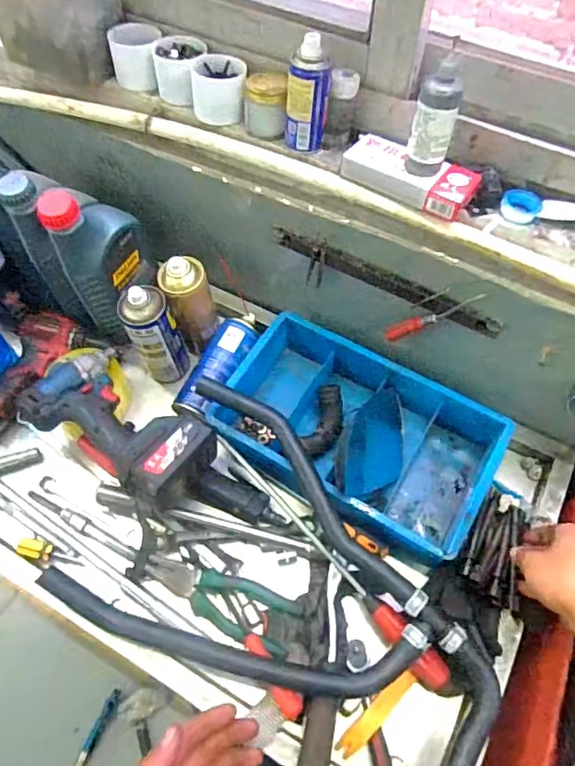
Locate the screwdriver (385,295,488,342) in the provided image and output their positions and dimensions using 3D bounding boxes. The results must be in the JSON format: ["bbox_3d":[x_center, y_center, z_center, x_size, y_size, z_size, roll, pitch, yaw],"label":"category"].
[{"bbox_3d":[0.174,-0.079,0.639,0.018,0.139,0.014,29,58,-32],"label":"screwdriver"}]

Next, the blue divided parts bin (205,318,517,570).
[{"bbox_3d":[0.089,0.069,0.721,0.355,0.088,0.220,27,63,14],"label":"blue divided parts bin"}]

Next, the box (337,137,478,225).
[{"bbox_3d":[0.132,-0.228,0.575,0.139,0.024,0.062,31,64,16],"label":"box"}]

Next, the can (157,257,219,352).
[{"bbox_3d":[-0.135,-0.108,0.759,0.069,0.150,0.057,-13,61,-8],"label":"can"}]

